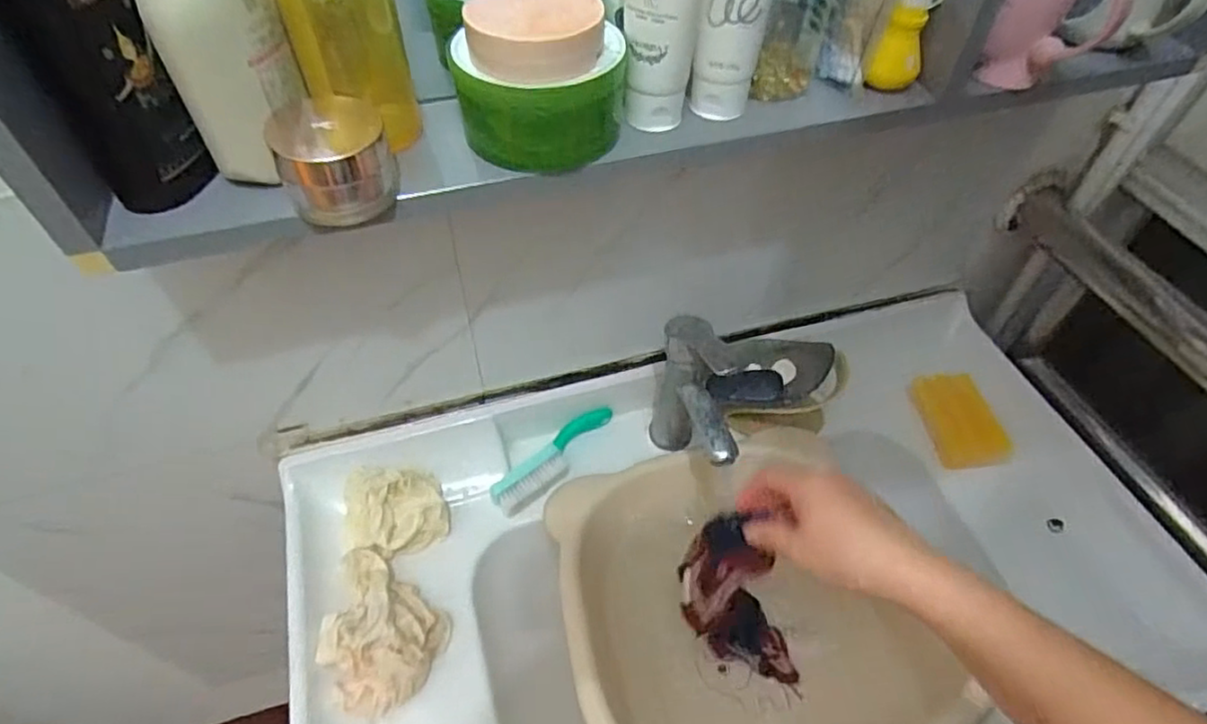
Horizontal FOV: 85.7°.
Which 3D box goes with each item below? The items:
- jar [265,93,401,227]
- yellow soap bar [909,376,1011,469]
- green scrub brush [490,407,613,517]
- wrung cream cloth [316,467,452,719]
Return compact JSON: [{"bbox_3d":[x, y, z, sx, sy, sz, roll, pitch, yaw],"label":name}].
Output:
[{"bbox_3d":[-0.151,-0.118,0.367,0.059,0.055,0.063,-17,53,-14],"label":"jar"},{"bbox_3d":[0.402,0.065,0.733,0.069,0.027,0.112,-6,51,-6],"label":"yellow soap bar"},{"bbox_3d":[-0.050,0.104,0.705,0.161,0.033,0.040,-37,60,-27],"label":"green scrub brush"},{"bbox_3d":[-0.197,0.197,0.597,0.100,0.062,0.215,-3,51,-4],"label":"wrung cream cloth"}]

